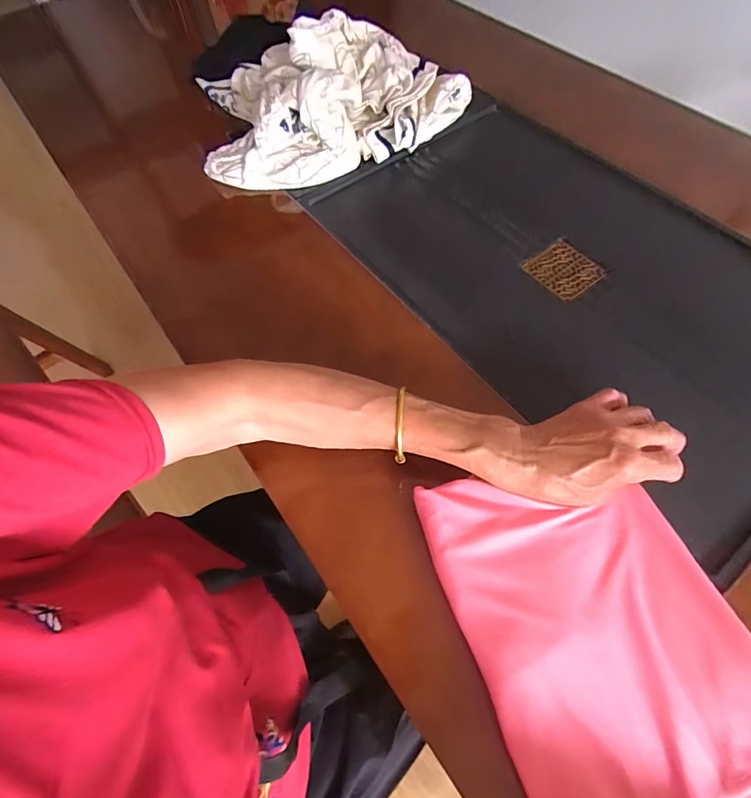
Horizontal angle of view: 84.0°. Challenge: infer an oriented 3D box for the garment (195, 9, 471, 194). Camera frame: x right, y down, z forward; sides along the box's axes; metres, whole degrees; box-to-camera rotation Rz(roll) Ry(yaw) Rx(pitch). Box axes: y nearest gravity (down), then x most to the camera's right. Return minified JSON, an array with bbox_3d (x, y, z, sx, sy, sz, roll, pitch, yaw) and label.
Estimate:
[{"bbox_3d":[-0.065,-0.443,0.608,0.363,0.117,0.274,-14,62,-5],"label":"garment"}]

